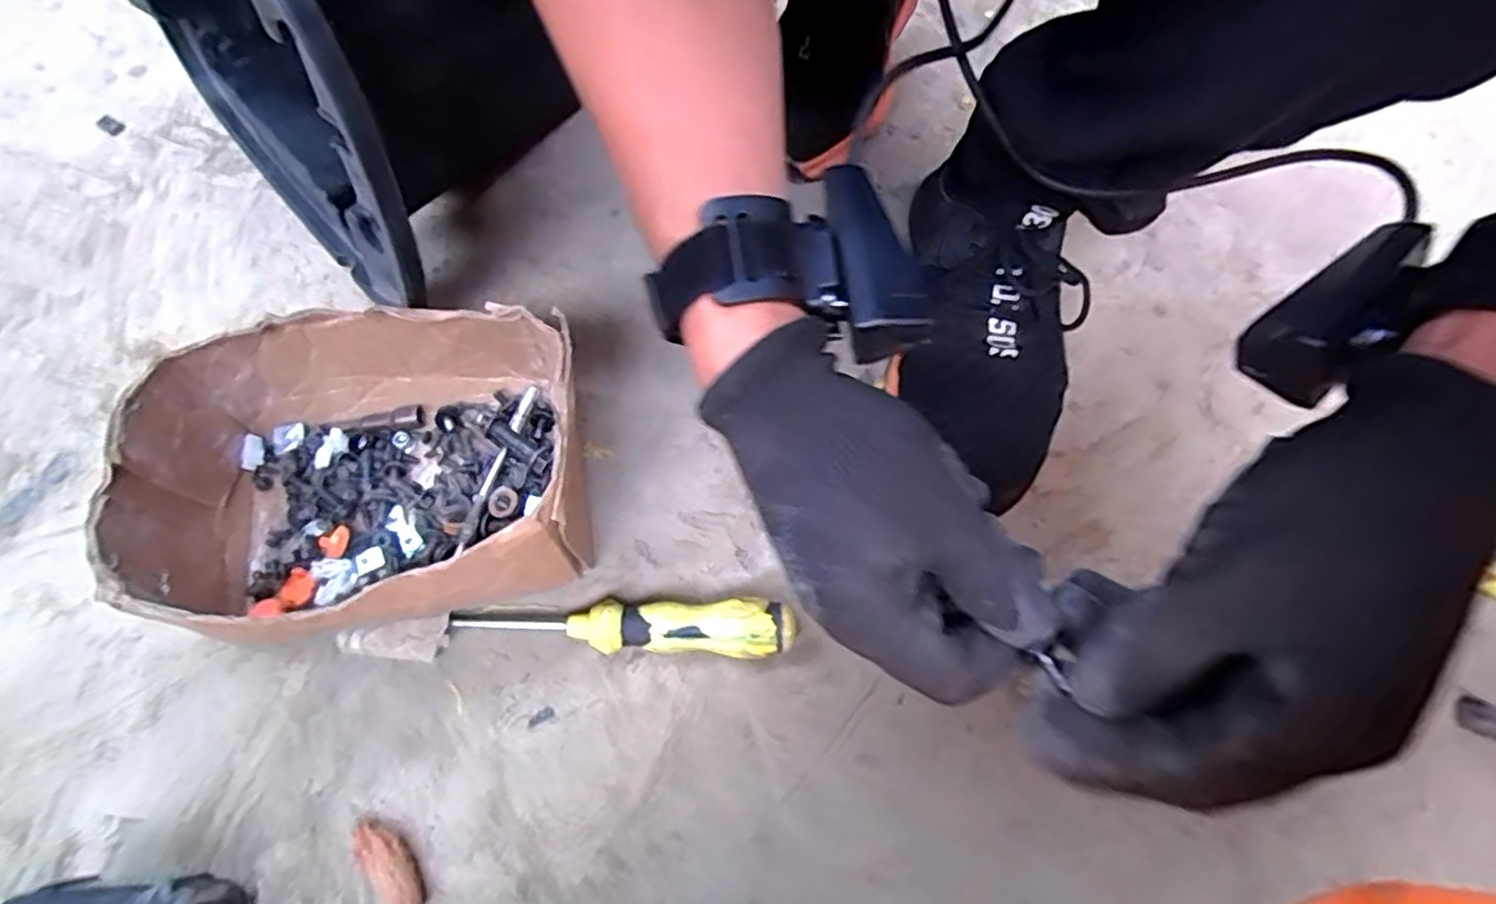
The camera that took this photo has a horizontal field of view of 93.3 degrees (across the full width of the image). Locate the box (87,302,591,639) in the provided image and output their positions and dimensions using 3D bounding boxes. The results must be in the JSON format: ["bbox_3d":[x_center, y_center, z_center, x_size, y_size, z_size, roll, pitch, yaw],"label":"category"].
[{"bbox_3d":[-0.196,0.015,0.371,0.219,0.100,0.163,-7,68,-6],"label":"box"}]

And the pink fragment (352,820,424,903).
[{"bbox_3d":[-0.172,0.198,0.340,0.018,0.013,0.048,-40,75,-17],"label":"pink fragment"}]

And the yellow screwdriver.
[{"bbox_3d":[-0.065,0.095,0.385,0.175,0.029,0.028,2,67,-2],"label":"yellow screwdriver"}]

